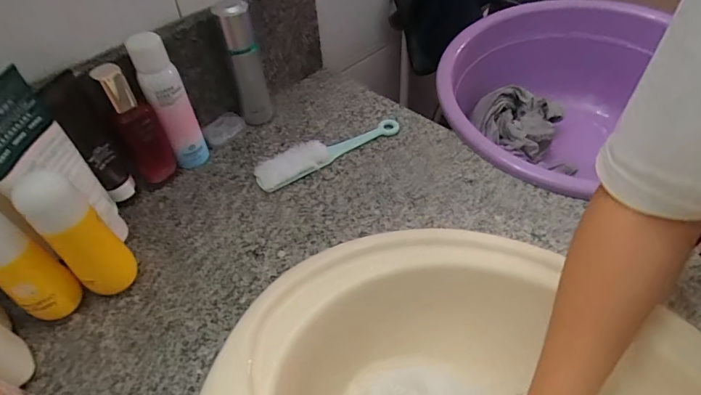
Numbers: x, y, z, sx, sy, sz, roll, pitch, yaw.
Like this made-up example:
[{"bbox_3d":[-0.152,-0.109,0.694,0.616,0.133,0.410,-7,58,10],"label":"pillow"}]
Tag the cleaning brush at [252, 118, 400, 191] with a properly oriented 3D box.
[{"bbox_3d":[-0.026,-0.064,0.555,0.205,0.021,0.039,-25,52,-18],"label":"cleaning brush"}]

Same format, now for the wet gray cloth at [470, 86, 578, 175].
[{"bbox_3d":[0.291,-0.123,0.731,0.157,0.067,0.154,1,48,3],"label":"wet gray cloth"}]

